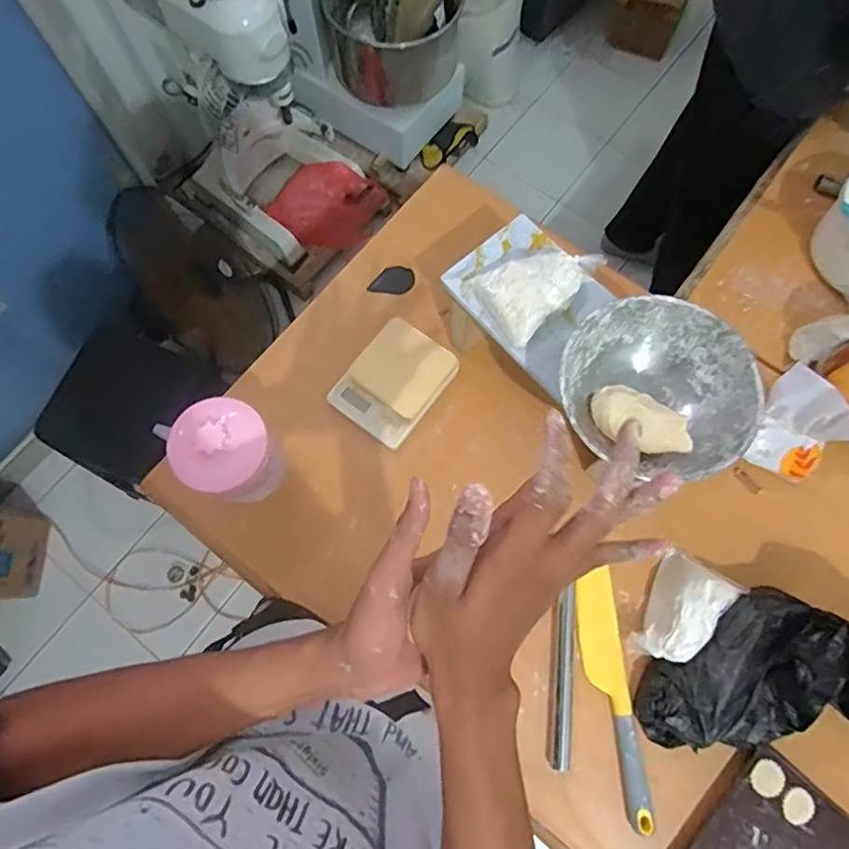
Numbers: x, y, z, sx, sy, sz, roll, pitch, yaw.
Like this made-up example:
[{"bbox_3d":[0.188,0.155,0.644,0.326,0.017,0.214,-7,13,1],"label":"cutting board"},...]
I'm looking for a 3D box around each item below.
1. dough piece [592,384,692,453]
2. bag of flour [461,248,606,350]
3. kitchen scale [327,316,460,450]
[{"bbox_3d":[0.249,-0.003,0.643,0.112,0.031,0.067,43,78,12],"label":"dough piece"},{"bbox_3d":[0.148,-0.195,0.727,0.169,0.039,0.113,-39,77,-11],"label":"bag of flour"},{"bbox_3d":[-0.045,-0.067,0.836,0.132,0.027,0.169,38,77,11],"label":"kitchen scale"}]

